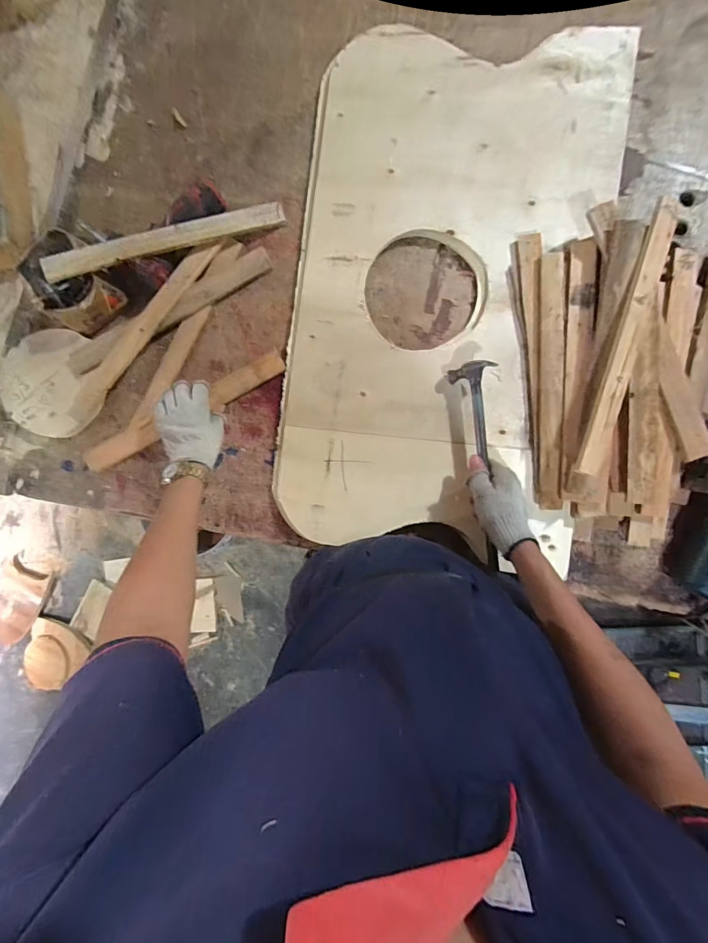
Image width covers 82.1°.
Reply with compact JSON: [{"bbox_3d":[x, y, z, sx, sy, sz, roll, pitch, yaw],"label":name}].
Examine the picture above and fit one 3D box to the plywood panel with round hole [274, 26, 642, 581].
[{"bbox_3d":[0.133,-0.271,0.622,0.454,0.025,0.772,8,89,5],"label":"plywood panel with round hole"}]

